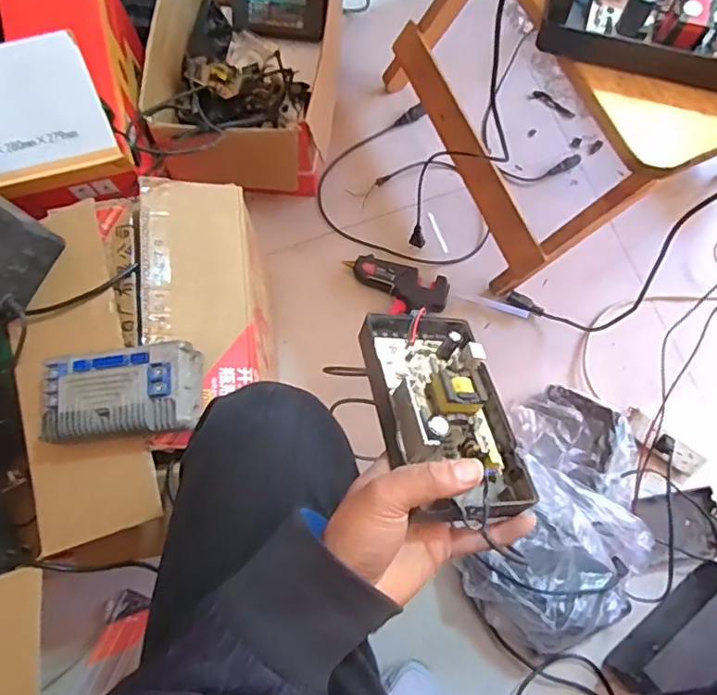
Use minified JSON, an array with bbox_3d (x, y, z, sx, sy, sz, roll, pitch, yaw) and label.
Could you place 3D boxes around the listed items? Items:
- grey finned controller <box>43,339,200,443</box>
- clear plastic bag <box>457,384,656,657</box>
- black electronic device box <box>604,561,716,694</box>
[{"bbox_3d":[-0.240,0.046,0.573,0.158,0.049,0.086,-5,76,-1],"label":"grey finned controller"},{"bbox_3d":[0.293,0.239,0.793,0.220,0.137,0.360,20,77,5],"label":"clear plastic bag"},{"bbox_3d":[0.448,0.387,0.754,0.214,0.108,0.068,-38,79,-9],"label":"black electronic device box"}]

